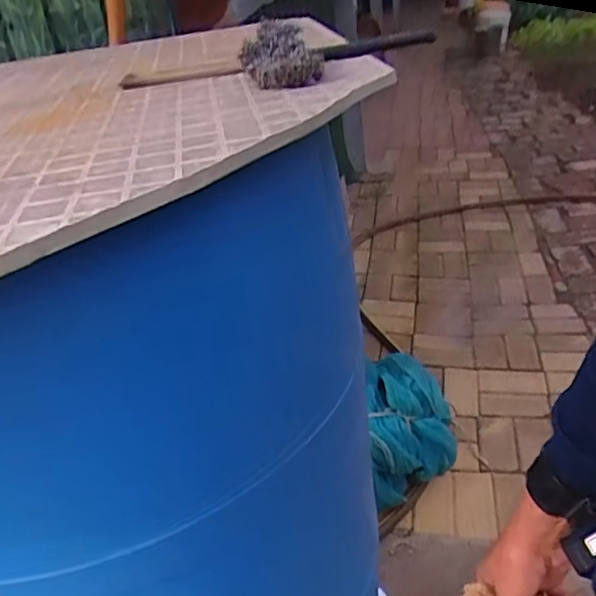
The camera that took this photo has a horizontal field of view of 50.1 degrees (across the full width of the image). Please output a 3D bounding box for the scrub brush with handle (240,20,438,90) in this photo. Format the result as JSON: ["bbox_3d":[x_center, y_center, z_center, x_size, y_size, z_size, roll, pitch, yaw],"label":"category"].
[{"bbox_3d":[0.036,-0.244,0.618,0.202,0.046,0.087,-30,35,-34],"label":"scrub brush with handle"}]

